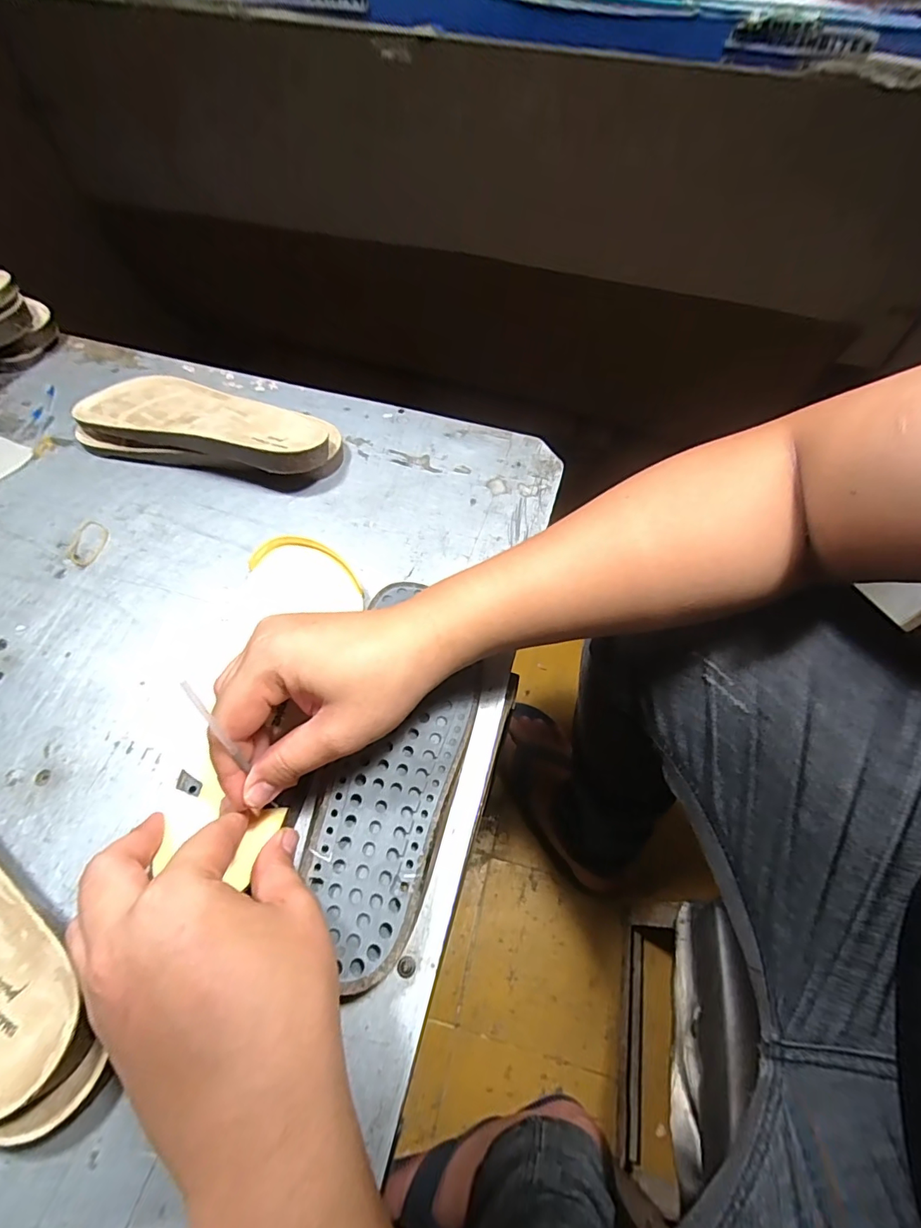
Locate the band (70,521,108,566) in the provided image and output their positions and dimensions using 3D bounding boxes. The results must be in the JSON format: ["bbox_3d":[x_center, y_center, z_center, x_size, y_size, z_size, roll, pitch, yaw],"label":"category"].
[{"bbox_3d":[-0.334,-0.065,0.445,0.027,0.004,0.050,-3,59,-3],"label":"band"}]

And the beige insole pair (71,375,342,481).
[{"bbox_3d":[-0.252,-0.192,0.500,0.272,0.045,0.111,14,59,7],"label":"beige insole pair"}]

